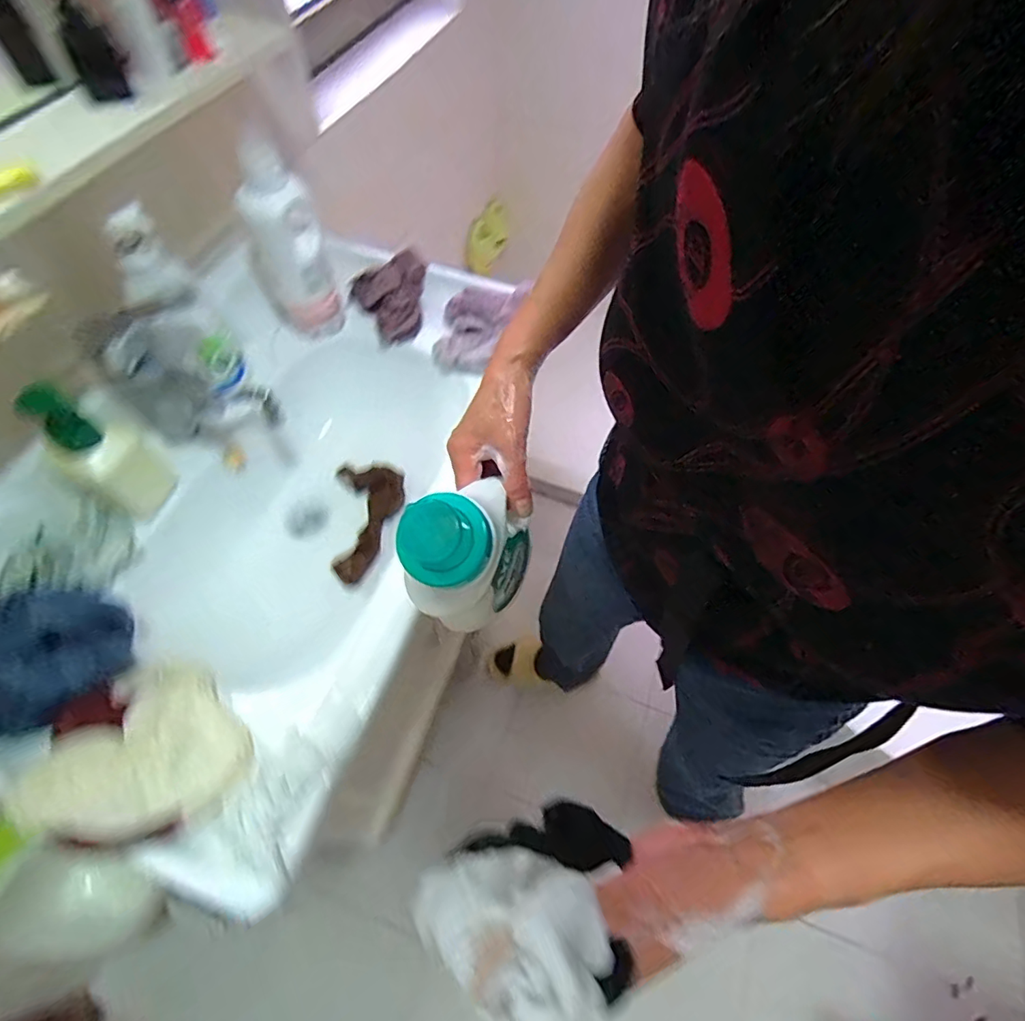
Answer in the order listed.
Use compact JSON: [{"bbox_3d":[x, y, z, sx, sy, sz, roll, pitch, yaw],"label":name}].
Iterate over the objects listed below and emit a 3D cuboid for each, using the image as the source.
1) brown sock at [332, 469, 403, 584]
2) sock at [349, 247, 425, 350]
[{"bbox_3d":[-0.210,0.014,0.768,0.096,0.028,0.187,-5,61,-4],"label":"brown sock"},{"bbox_3d":[-0.177,-0.333,0.818,0.121,0.055,0.120,-30,66,-17],"label":"sock"}]

